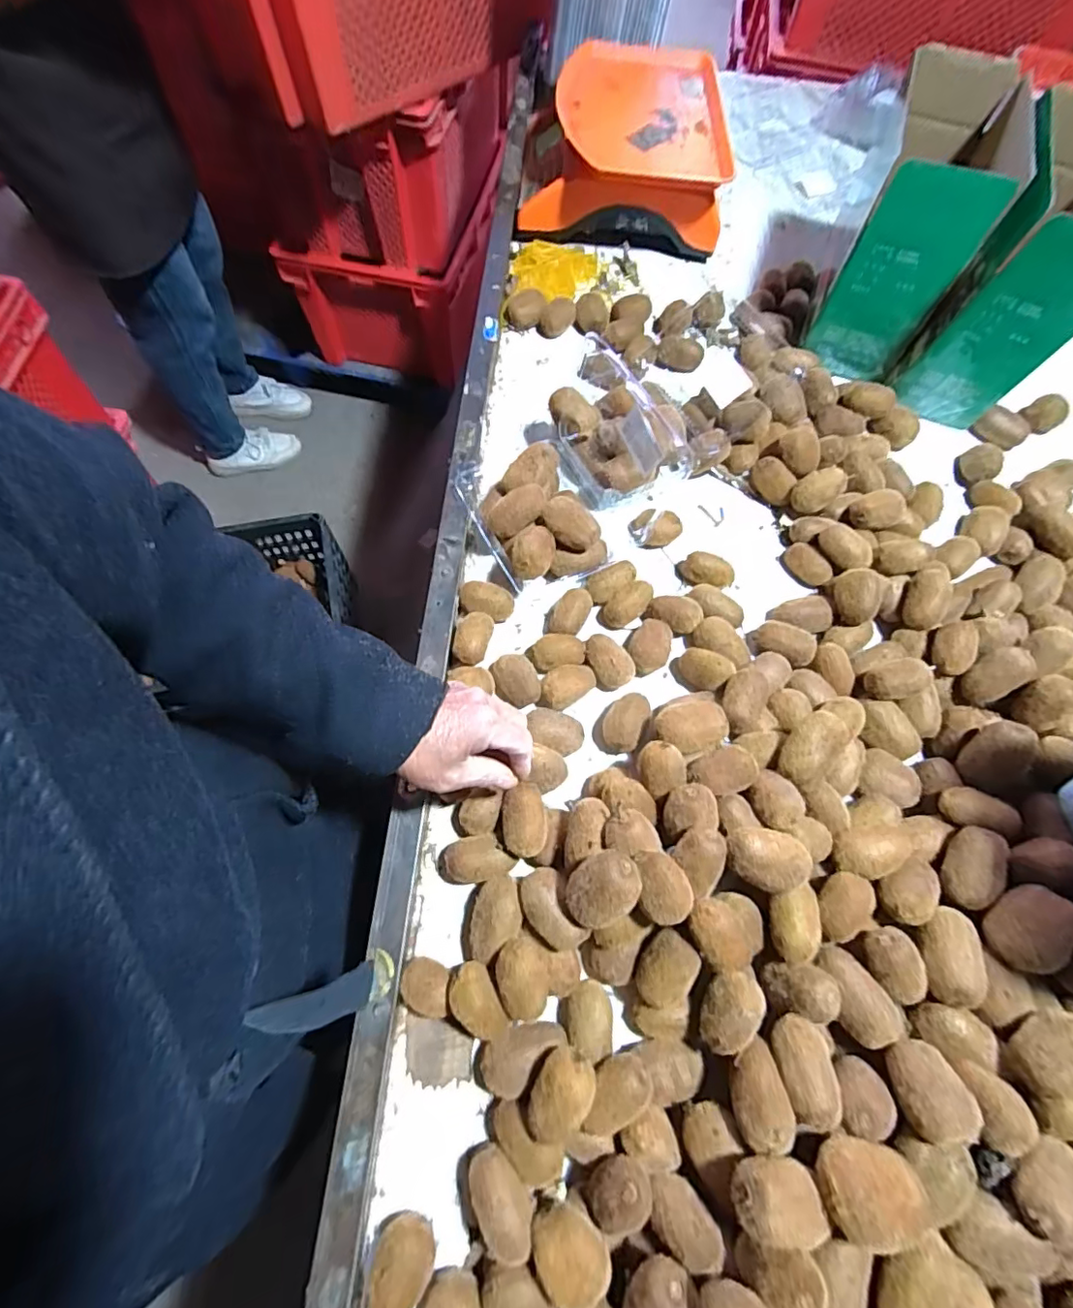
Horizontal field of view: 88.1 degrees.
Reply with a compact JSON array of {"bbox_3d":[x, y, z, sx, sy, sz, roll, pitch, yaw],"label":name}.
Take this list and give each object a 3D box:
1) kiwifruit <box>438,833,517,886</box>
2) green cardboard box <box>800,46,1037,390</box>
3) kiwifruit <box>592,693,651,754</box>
[{"bbox_3d":[-0.055,0.182,0.487,0.063,0.046,0.039,-9,69,-6],"label":"kiwifruit"},{"bbox_3d":[0.454,-0.528,0.677,0.127,0.227,0.264,19,68,5],"label":"green cardboard box"},{"bbox_3d":[0.083,0.070,0.543,0.045,0.041,0.062,28,70,9],"label":"kiwifruit"}]

